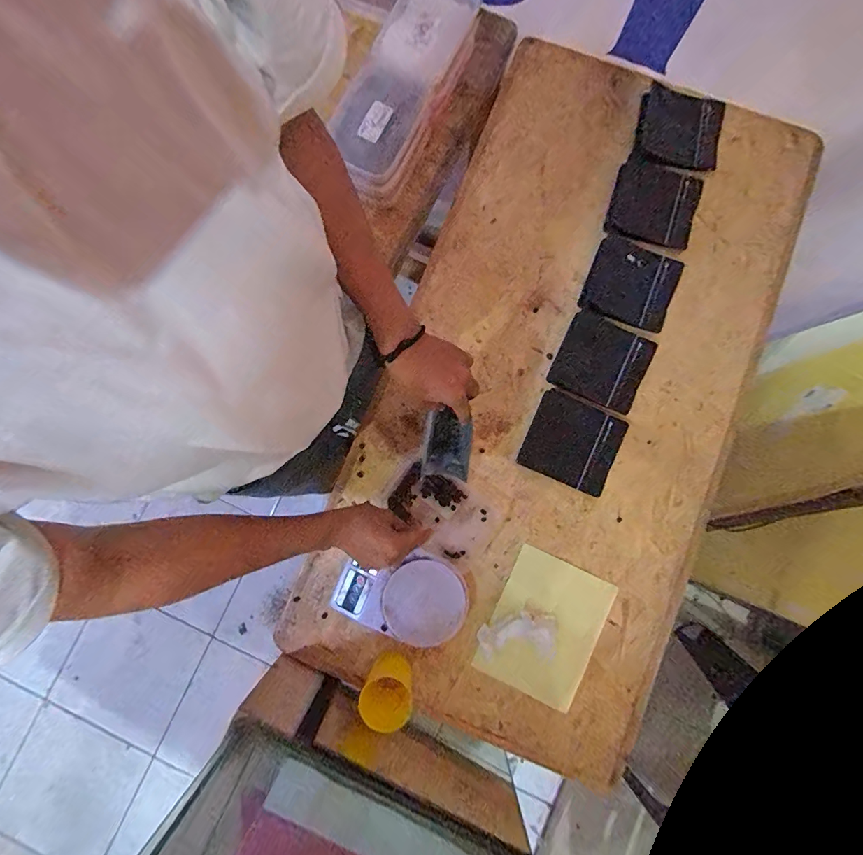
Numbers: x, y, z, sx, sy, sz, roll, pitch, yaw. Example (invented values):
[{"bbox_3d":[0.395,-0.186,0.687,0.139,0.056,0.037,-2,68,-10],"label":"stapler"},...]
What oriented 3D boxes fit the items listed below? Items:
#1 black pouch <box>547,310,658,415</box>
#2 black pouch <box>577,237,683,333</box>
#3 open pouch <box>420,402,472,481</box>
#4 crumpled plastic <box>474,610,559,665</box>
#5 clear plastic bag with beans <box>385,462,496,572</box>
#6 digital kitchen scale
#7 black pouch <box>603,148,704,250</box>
[{"bbox_3d":[0.287,-0.110,0.685,0.144,0.010,0.136,26,84,3],"label":"black pouch"},{"bbox_3d":[0.343,-0.246,0.699,0.142,0.011,0.134,22,84,2],"label":"black pouch"},{"bbox_3d":[0.027,0.018,0.590,0.067,0.022,0.092,8,100,0],"label":"open pouch"},{"bbox_3d":[0.136,0.325,0.638,0.124,0.023,0.066,2,84,0],"label":"crumpled plastic"},{"bbox_3d":[0.016,0.137,0.657,0.166,0.023,0.114,37,81,7],"label":"clear plastic bag with beans"},{"bbox_3d":[-0.045,0.252,0.631,0.197,0.046,0.133,19,84,2],"label":"digital kitchen scale"},{"bbox_3d":[0.393,-0.398,0.716,0.143,0.019,0.151,18,84,2],"label":"black pouch"}]

